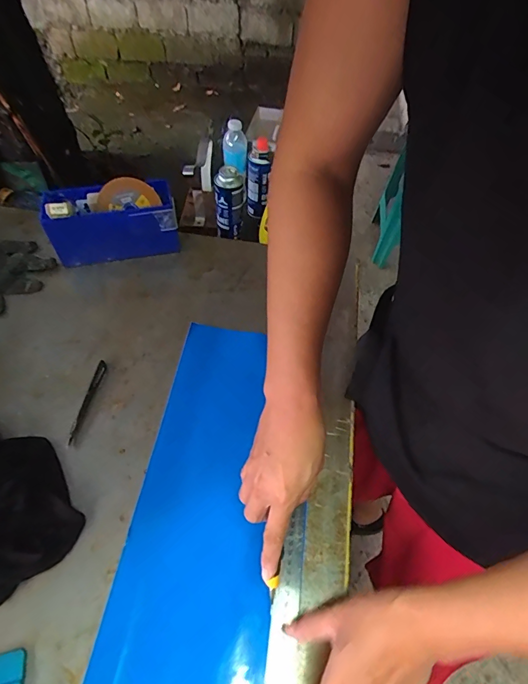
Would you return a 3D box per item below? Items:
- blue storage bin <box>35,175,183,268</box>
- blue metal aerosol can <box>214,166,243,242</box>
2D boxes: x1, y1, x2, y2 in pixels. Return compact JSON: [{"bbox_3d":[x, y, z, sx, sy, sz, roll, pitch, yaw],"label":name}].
[{"bbox_3d":[-0.258,-0.206,0.681,0.206,0.126,0.068,-12,56,-12],"label":"blue storage bin"},{"bbox_3d":[-0.083,-0.323,0.932,0.061,0.156,0.052,1,54,-4],"label":"blue metal aerosol can"}]

